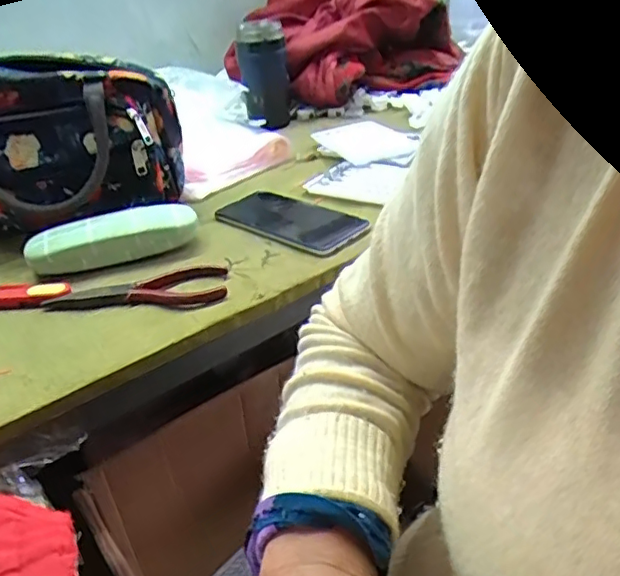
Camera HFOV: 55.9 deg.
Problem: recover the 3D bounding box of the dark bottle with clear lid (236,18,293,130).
[{"bbox_3d":[-0.068,-0.325,0.890,0.073,0.141,0.073,-2,32,0],"label":"dark bottle with clear lid"}]

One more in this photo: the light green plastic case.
[{"bbox_3d":[-0.187,-0.049,0.556,0.153,0.035,0.049,-13,32,-12],"label":"light green plastic case"}]

